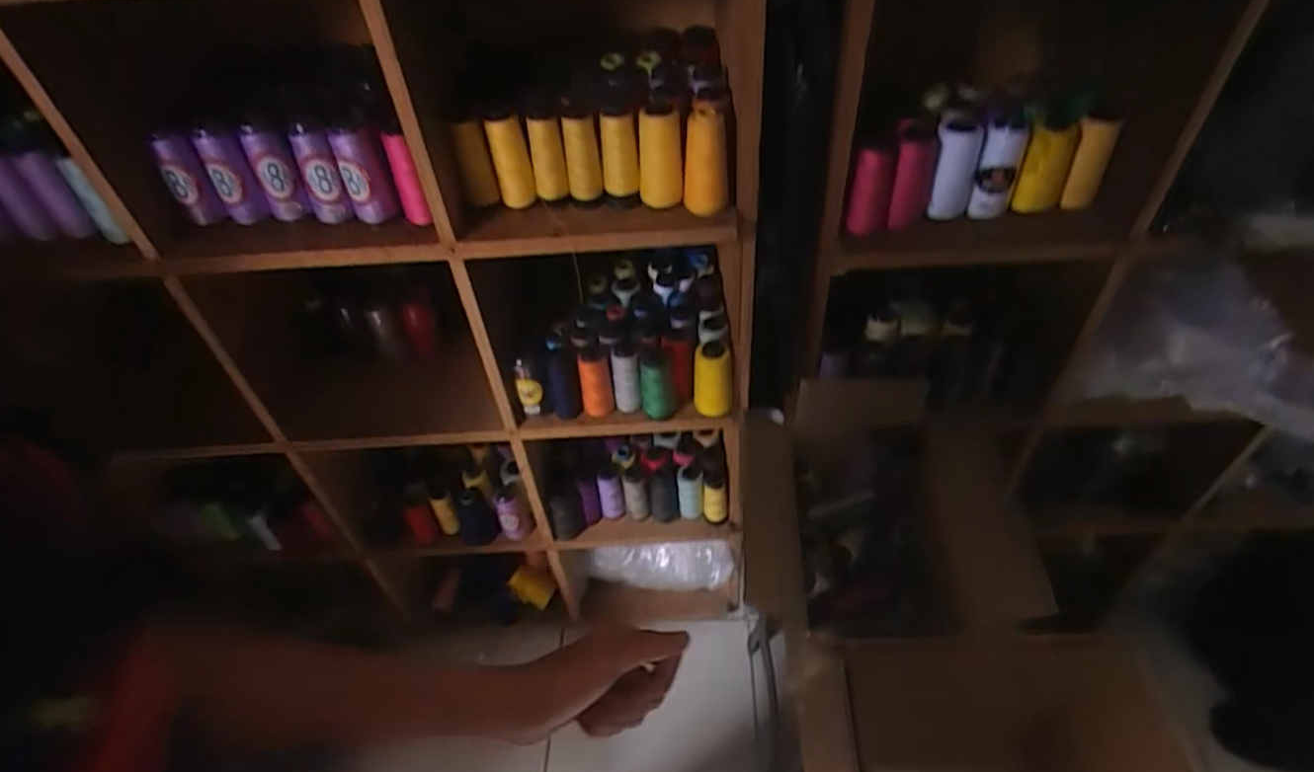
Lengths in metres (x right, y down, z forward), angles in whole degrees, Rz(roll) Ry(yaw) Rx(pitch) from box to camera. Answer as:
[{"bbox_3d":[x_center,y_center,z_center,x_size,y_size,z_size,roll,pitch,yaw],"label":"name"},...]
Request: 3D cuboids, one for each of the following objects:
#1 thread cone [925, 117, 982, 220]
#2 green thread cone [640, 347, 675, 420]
[{"bbox_3d":[0.342,-0.249,0.775,0.050,0.106,0.047,13,47,17],"label":"thread cone"},{"bbox_3d":[0.000,-0.004,0.952,0.049,0.112,0.040,-5,45,-1],"label":"green thread cone"}]

